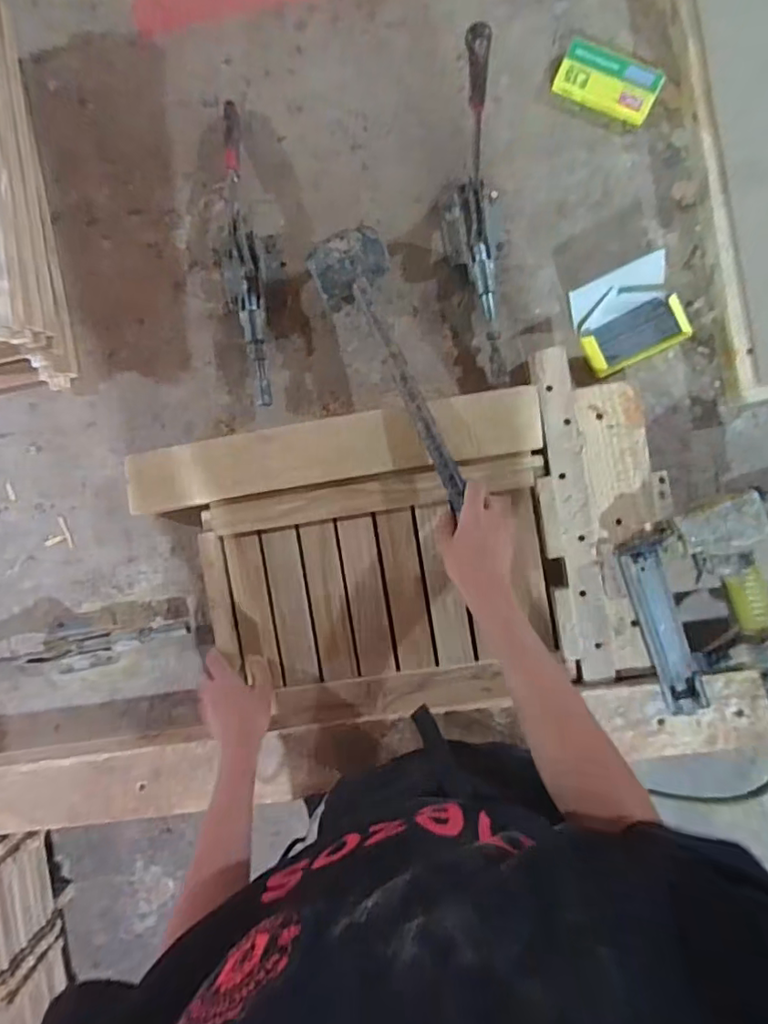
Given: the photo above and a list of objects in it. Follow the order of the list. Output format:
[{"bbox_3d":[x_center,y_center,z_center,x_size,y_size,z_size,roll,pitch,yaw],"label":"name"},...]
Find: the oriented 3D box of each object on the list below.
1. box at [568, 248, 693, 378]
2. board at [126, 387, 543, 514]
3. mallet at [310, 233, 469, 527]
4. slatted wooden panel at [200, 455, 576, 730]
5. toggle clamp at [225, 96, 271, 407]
[{"bbox_3d":[0.303,-0.243,0.664,0.120,0.026,0.110,-24,89,5],"label":"box"},{"bbox_3d":[-0.069,-0.073,0.665,0.522,0.029,0.075,-9,92,5],"label":"board"},{"bbox_3d":[0.014,-0.171,0.661,0.088,0.069,0.357,-22,85,5],"label":"mallet"},{"bbox_3d":[-0.007,0.110,0.689,0.433,0.028,0.301,-8,91,5],"label":"slatted wooden panel"},{"bbox_3d":[-0.190,-0.333,0.697,0.053,0.050,0.390,-7,91,5],"label":"toggle clamp"}]

